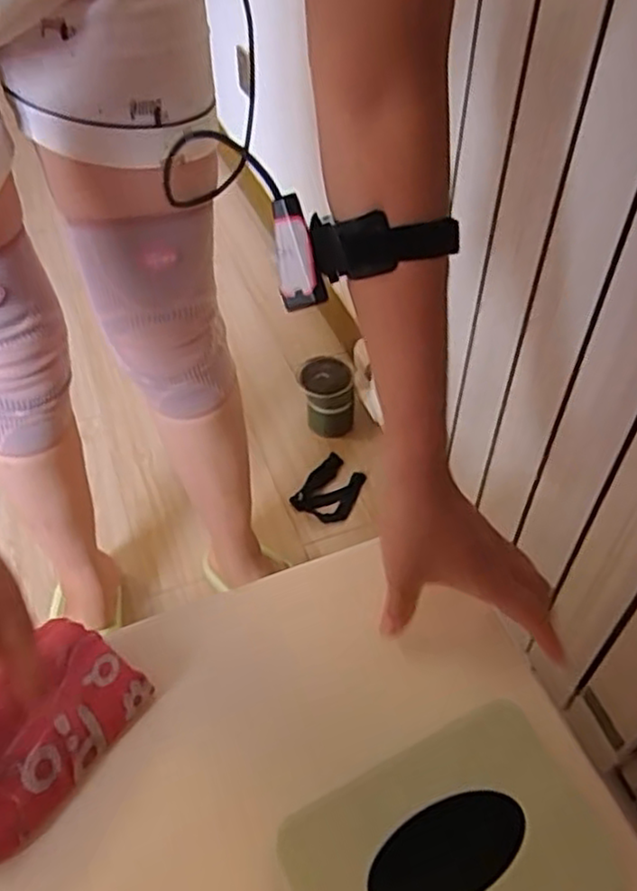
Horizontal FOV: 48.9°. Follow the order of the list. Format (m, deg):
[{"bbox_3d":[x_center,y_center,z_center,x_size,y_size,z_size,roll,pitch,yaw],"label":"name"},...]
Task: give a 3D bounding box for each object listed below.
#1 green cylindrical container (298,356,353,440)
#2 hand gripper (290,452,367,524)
[{"bbox_3d":[0.013,-0.078,1.160,0.085,0.103,0.083,-1,48,2],"label":"green cylindrical container"},{"bbox_3d":[0.019,0.071,1.122,0.089,0.022,0.123,22,52,15],"label":"hand gripper"}]

